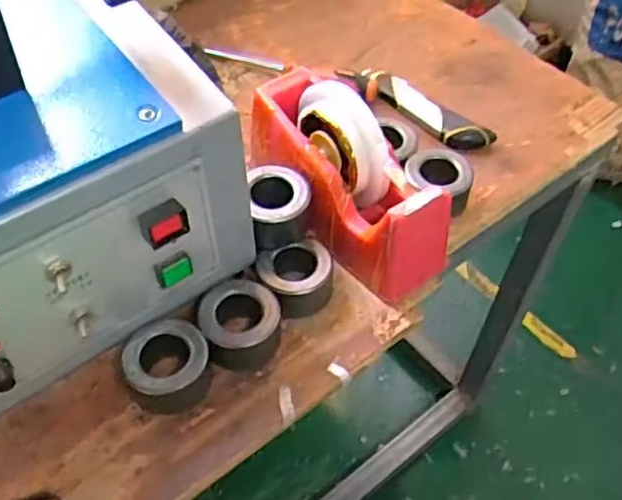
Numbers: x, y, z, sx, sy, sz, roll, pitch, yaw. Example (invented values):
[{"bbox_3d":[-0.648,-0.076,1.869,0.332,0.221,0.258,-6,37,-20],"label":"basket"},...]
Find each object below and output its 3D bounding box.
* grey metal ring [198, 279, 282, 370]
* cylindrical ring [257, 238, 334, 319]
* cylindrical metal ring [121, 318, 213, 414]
[{"bbox_3d":[-0.053,0.055,0.510,0.058,0.039,0.059,1,52,-1],"label":"grey metal ring"},{"bbox_3d":[-0.012,0.023,0.542,0.059,0.039,0.055,1,52,-1],"label":"cylindrical ring"},{"bbox_3d":[-0.104,0.083,0.490,0.058,0.039,0.056,1,52,-1],"label":"cylindrical metal ring"}]

